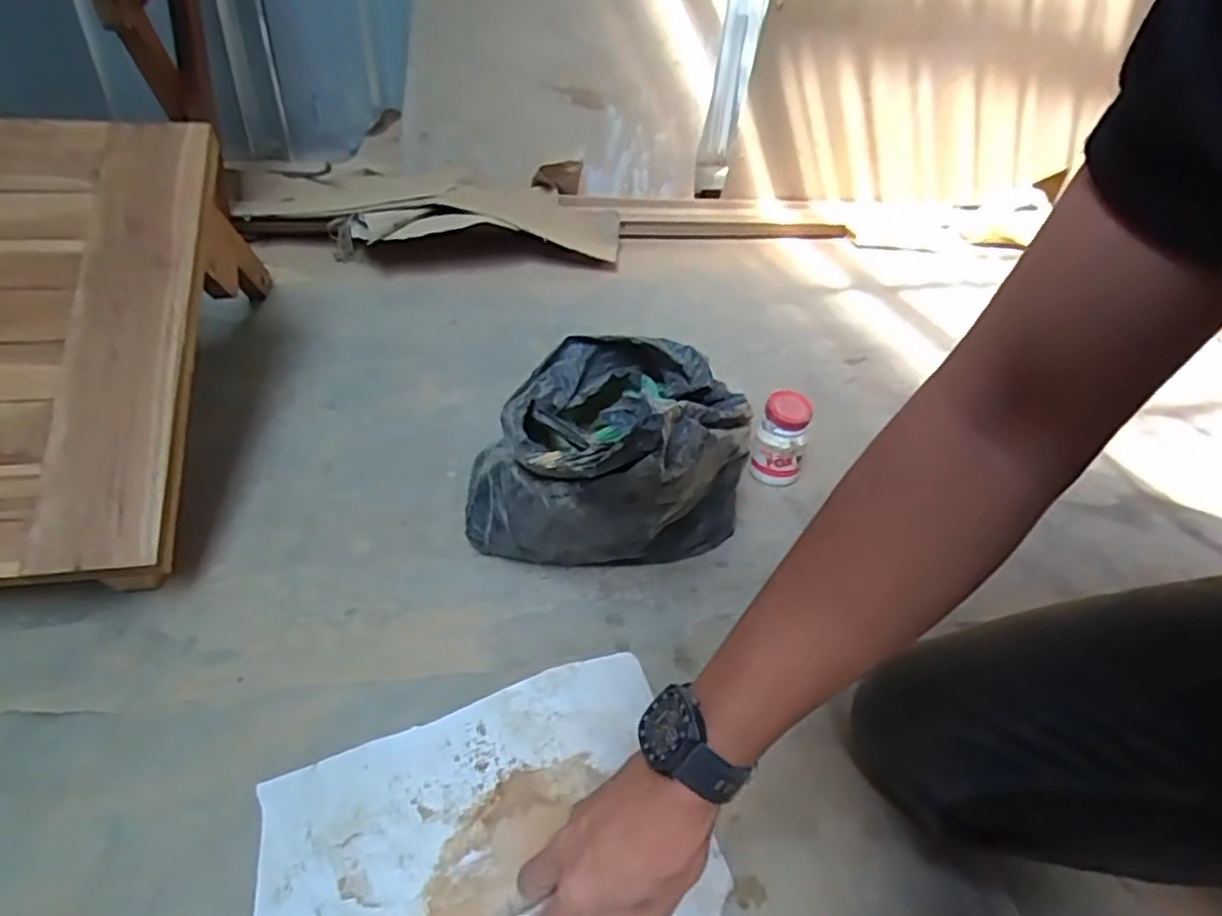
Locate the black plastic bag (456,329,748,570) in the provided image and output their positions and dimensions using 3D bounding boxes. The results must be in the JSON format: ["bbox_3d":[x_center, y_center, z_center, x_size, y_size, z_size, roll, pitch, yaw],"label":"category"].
[{"bbox_3d":[-0.008,-0.014,0.673,0.224,0.235,0.255,-27,47,-36],"label":"black plastic bag"}]

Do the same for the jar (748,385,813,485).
[{"bbox_3d":[0.196,-0.020,0.810,0.055,0.105,0.046,18,38,18],"label":"jar"}]

